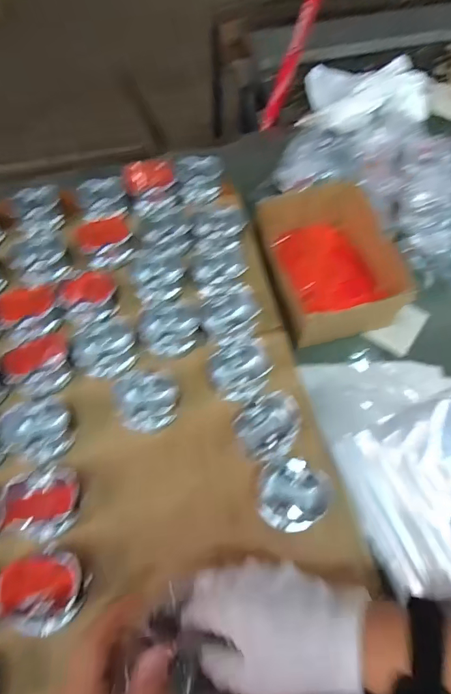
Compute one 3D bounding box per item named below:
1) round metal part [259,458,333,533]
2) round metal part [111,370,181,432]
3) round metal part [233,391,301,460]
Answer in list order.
[{"bbox_3d":[0.070,0.154,0.443,0.068,0.038,0.067,0,65,0],"label":"round metal part"},{"bbox_3d":[-0.089,0.061,0.479,0.066,0.027,0.064,0,65,0],"label":"round metal part"},{"bbox_3d":[0.048,0.087,0.467,0.075,0.041,0.063,-32,69,-14],"label":"round metal part"}]

